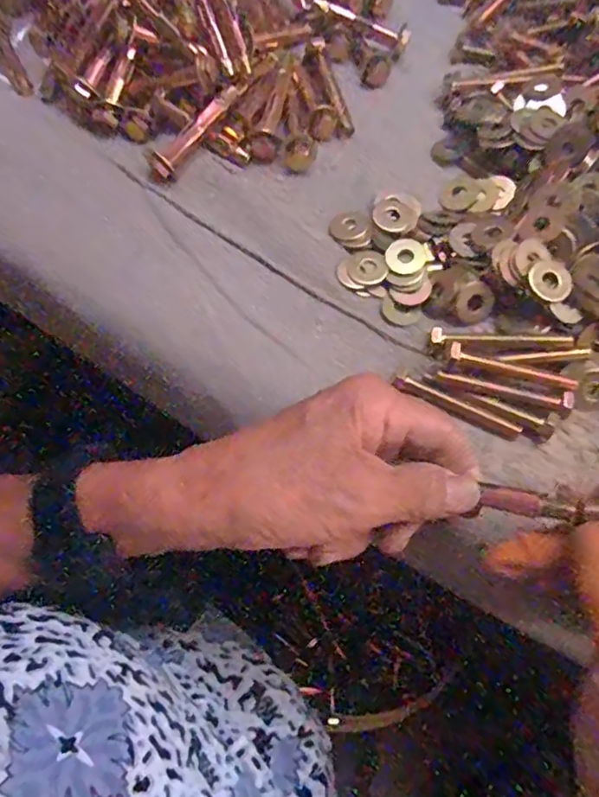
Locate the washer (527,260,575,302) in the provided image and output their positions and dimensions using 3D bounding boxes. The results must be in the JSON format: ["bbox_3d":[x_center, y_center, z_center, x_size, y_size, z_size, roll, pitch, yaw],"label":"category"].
[{"bbox_3d":[0.119,-0.055,0.264,0.021,0.004,0.019,-10,87,-1],"label":"washer"}]

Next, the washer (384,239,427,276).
[{"bbox_3d":[0.056,-0.074,0.292,0.020,0.004,0.020,1,67,-2],"label":"washer"}]

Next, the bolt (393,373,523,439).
[{"bbox_3d":[0.074,0.003,0.261,0.061,0.009,0.009,22,68,7],"label":"bolt"}]

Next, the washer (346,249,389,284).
[{"bbox_3d":[0.035,-0.070,0.295,0.021,0.004,0.022,-6,66,13],"label":"washer"}]

